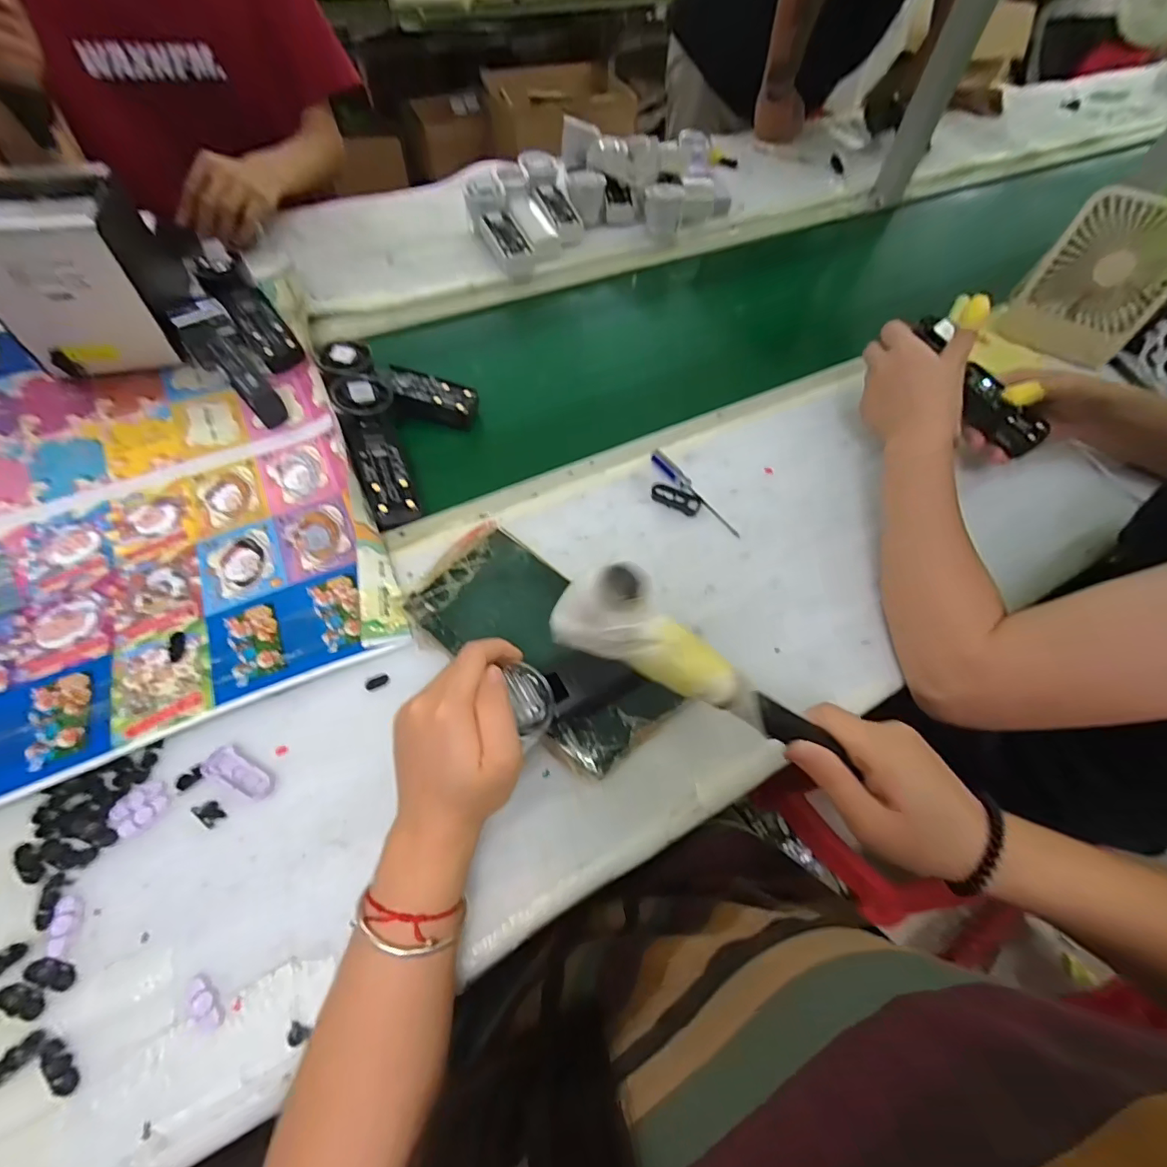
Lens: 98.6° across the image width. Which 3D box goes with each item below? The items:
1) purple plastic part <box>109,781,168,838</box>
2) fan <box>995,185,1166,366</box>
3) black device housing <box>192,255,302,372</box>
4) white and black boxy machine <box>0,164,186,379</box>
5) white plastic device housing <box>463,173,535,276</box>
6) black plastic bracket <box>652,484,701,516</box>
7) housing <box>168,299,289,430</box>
[{"bbox_3d":[-0.294,0.147,0.331,0.028,0.004,0.030,2,58,-3],"label":"purple plastic part"},{"bbox_3d":[0.623,-0.367,0.606,0.043,0.160,0.139,-28,64,-18],"label":"fan"},{"bbox_3d":[-0.380,-0.312,0.572,0.048,0.023,0.159,-35,82,-22],"label":"black device housing"},{"bbox_3d":[-0.515,-0.314,0.520,0.128,0.154,0.136,-17,61,-14],"label":"white and black boxy machine"},{"bbox_3d":[-0.118,-0.502,0.704,0.057,0.051,0.174,-20,62,-14],"label":"white plastic device housing"},{"bbox_3d":[0.091,-0.084,0.492,0.050,0.006,0.026,26,60,12],"label":"black plastic bracket"},{"bbox_3d":[-0.387,-0.244,0.547,0.057,0.054,0.192,-37,67,-23],"label":"housing"}]

